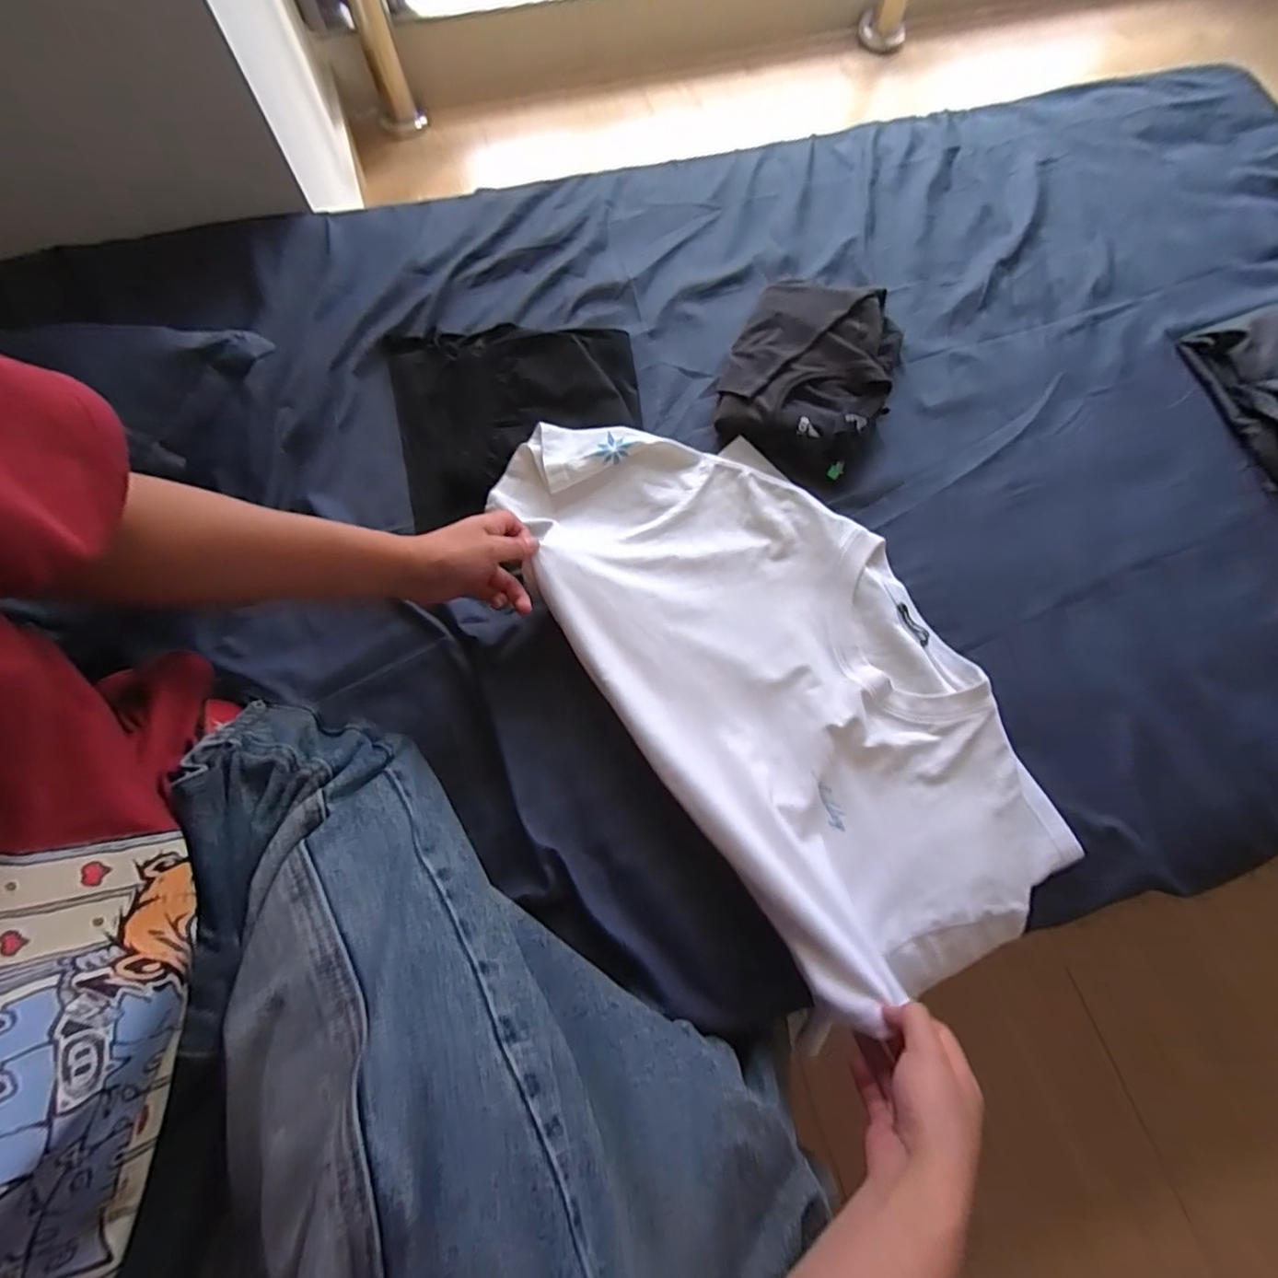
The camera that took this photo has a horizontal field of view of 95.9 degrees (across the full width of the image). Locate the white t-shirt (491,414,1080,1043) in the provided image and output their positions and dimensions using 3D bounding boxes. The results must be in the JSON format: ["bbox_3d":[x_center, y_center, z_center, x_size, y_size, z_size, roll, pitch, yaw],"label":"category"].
[{"bbox_3d":[0.122,0.003,0.532,0.319,0.072,0.602,-30,75,-10],"label":"white t-shirt"}]

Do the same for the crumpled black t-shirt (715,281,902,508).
[{"bbox_3d":[0.193,-0.298,0.650,0.185,0.045,0.246,18,73,5],"label":"crumpled black t-shirt"}]

